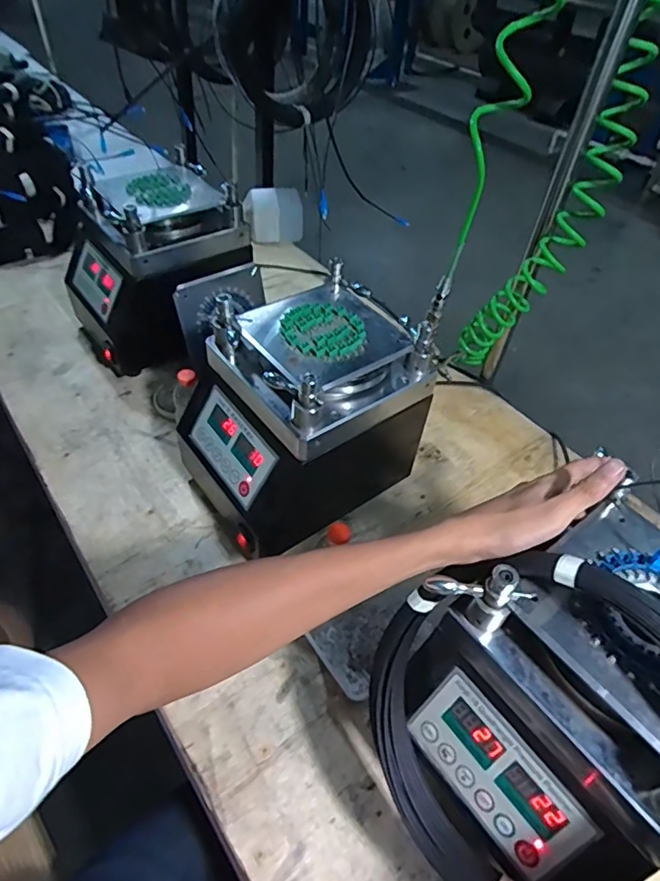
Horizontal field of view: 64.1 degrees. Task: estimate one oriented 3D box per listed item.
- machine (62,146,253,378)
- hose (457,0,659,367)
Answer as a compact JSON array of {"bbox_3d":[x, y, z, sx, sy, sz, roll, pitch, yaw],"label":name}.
[{"bbox_3d":[-0.315,-0.307,0.956,0.271,0.286,0.228,-29,55,-28],"label":"machine"},{"bbox_3d":[0.328,-0.329,0.806,0.138,0.513,0.095,24,49,16],"label":"hose"}]

